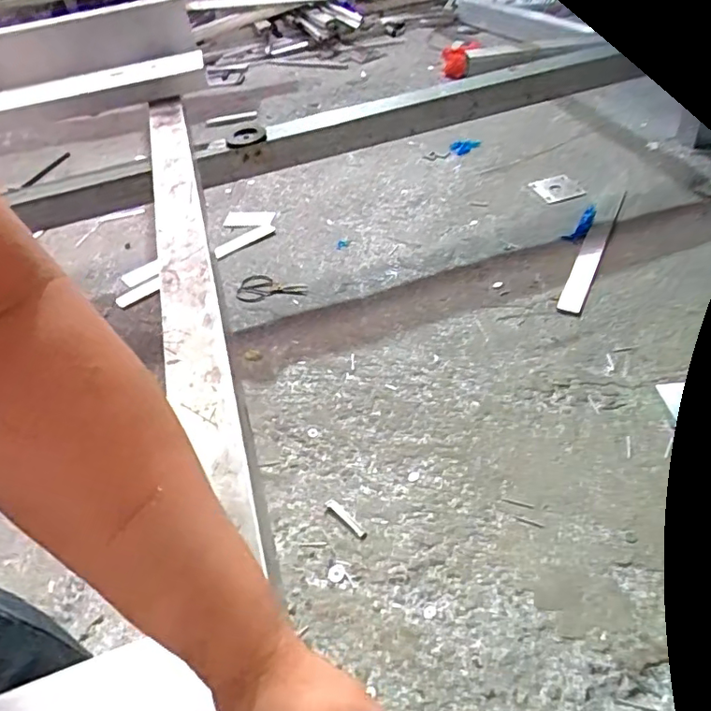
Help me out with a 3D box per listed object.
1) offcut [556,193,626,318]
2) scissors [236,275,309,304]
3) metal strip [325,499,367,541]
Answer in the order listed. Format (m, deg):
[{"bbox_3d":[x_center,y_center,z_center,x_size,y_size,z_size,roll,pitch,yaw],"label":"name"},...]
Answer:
[{"bbox_3d":[0.633,-0.300,1.471,0.062,0.030,0.586,16,51,24],"label":"offcut"},{"bbox_3d":[-0.223,-0.168,1.457,0.183,0.020,0.102,14,53,18],"label":"scissors"},{"bbox_3d":[-0.016,0.290,0.982,0.099,0.007,0.021,32,57,32],"label":"metal strip"}]

